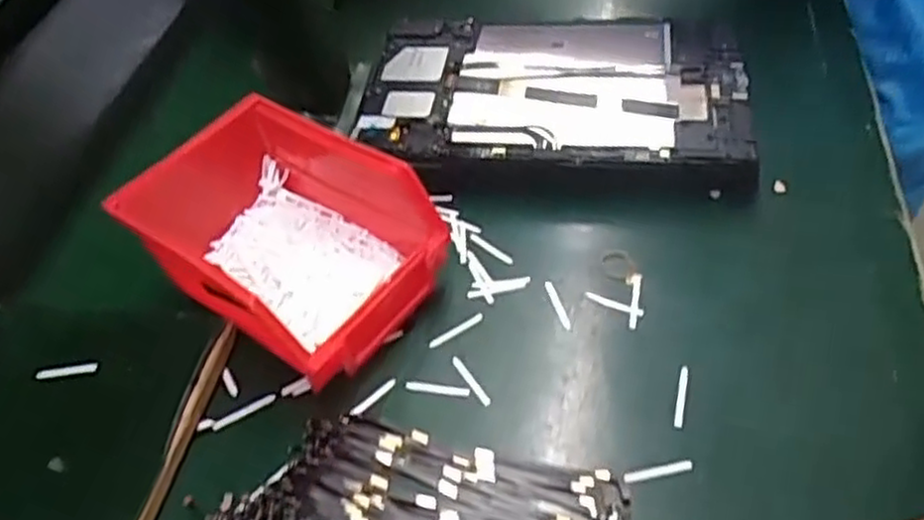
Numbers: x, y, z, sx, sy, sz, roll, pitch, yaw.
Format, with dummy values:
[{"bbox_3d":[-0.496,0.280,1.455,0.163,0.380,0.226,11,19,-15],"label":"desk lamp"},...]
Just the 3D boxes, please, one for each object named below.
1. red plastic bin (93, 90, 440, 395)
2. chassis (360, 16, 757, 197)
[{"bbox_3d":[-0.095,-0.010,0.390,0.153,0.071,0.107,28,56,28],"label":"red plastic bin"},{"bbox_3d":[0.057,-0.106,0.482,0.243,0.034,0.164,4,48,10],"label":"chassis"}]

